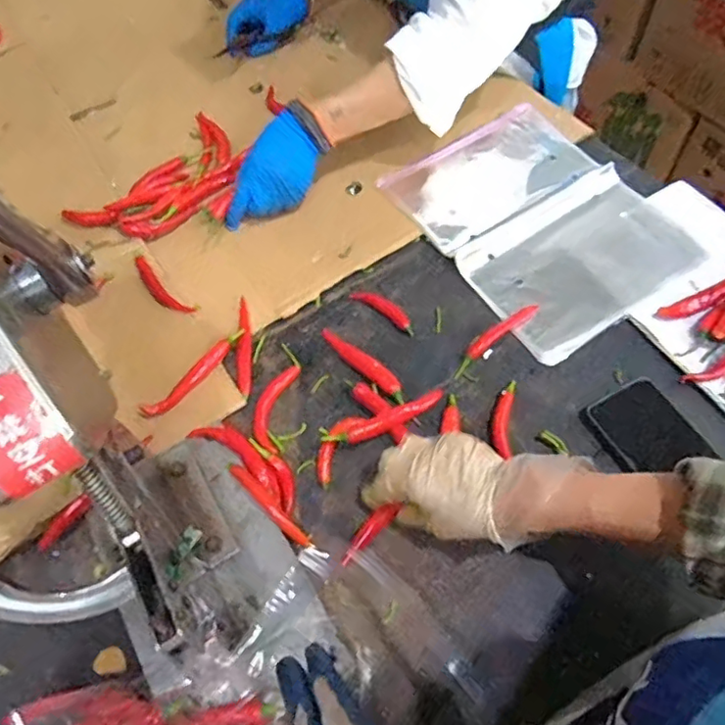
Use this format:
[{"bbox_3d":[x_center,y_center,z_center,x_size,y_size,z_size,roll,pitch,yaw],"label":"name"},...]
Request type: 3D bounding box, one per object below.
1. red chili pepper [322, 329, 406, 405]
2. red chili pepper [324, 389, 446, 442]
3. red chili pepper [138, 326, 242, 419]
[{"bbox_3d":[0.002,-0.001,0.629,0.122,0.017,0.021,39,69,20],"label":"red chili pepper"},{"bbox_3d":[0.024,0.058,0.582,0.129,0.018,0.024,-22,63,-11],"label":"red chili pepper"},{"bbox_3d":[-0.178,0.011,0.622,0.020,0.014,0.138,38,68,19],"label":"red chili pepper"}]

